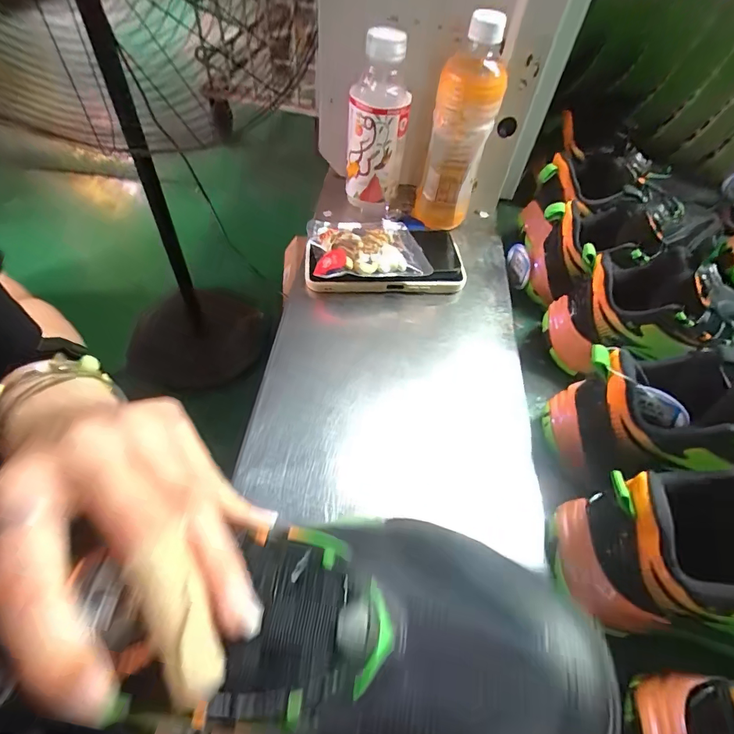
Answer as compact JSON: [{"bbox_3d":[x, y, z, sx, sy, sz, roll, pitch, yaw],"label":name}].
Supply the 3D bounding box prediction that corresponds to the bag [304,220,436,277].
[{"bbox_3d":[0.000,-0.128,0.432,0.116,0.026,0.090,-7,54,-10],"label":"bag"}]

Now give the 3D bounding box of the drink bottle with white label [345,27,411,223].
[{"bbox_3d":[0.010,-0.260,0.464,0.070,0.181,0.058,-2,53,-7],"label":"drink bottle with white label"}]

